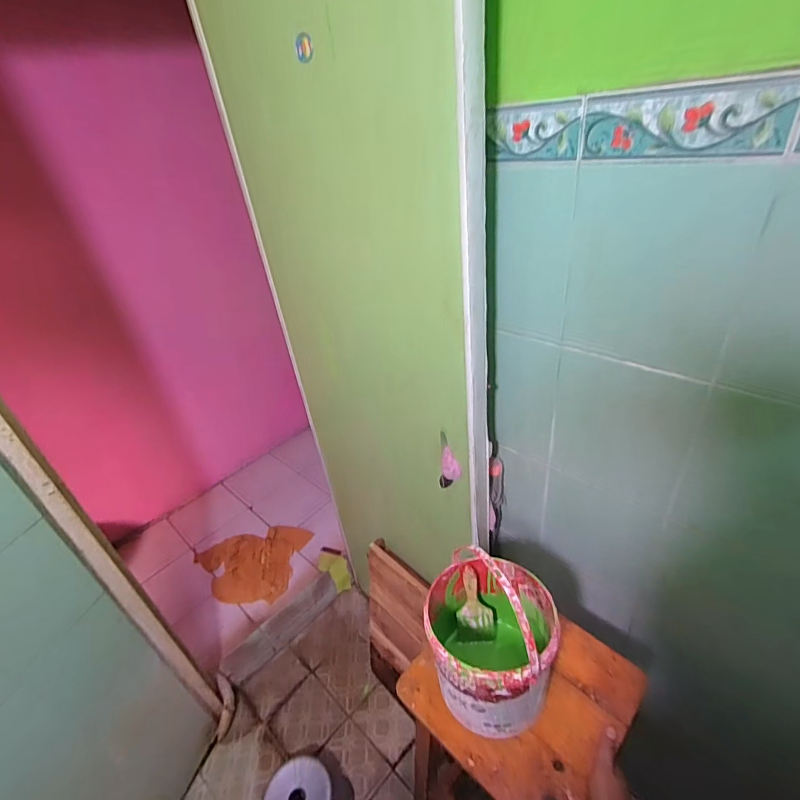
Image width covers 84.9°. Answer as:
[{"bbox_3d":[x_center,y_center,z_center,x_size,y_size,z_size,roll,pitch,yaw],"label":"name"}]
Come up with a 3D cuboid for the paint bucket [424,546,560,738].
[{"bbox_3d":[0.134,0.348,0.651,0.175,0.308,0.174,-5,34,3],"label":"paint bucket"}]

